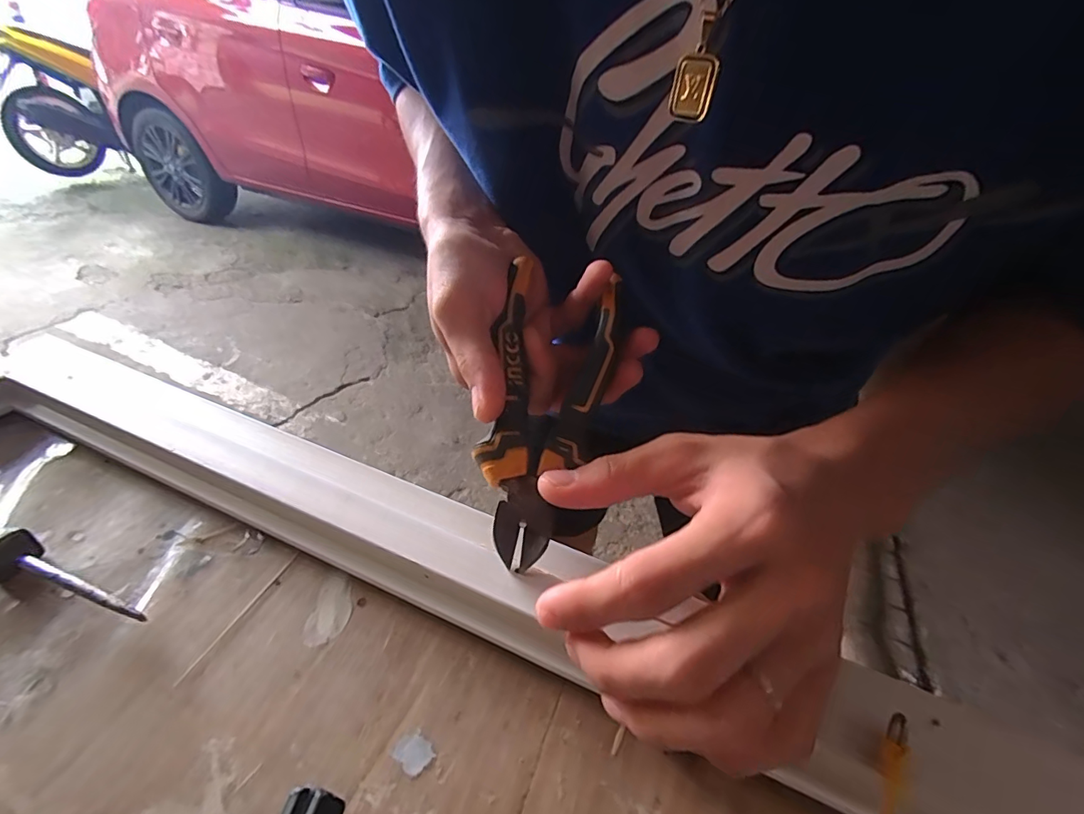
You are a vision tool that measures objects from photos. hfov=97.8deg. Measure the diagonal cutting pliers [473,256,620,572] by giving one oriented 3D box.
[{"bbox_3d":[-0.001,0.001,0.209,0.050,0.011,0.131,10,72,4],"label":"diagonal cutting pliers"}]

